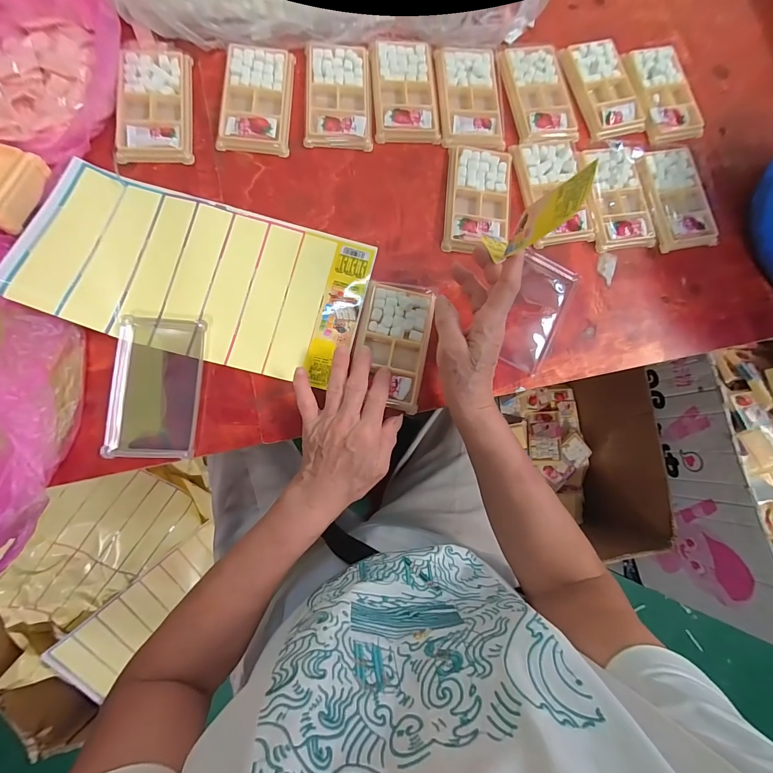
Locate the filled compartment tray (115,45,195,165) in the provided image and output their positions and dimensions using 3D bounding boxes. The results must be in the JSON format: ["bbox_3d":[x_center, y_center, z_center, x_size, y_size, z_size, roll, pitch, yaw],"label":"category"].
[{"bbox_3d":[-0.264,-0.324,0.413,0.077,0.011,0.140,-3,83,-7],"label":"filled compartment tray"}]

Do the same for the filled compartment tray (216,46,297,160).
[{"bbox_3d":[-0.153,-0.341,0.429,0.078,0.012,0.134,3,82,-6],"label":"filled compartment tray"}]

